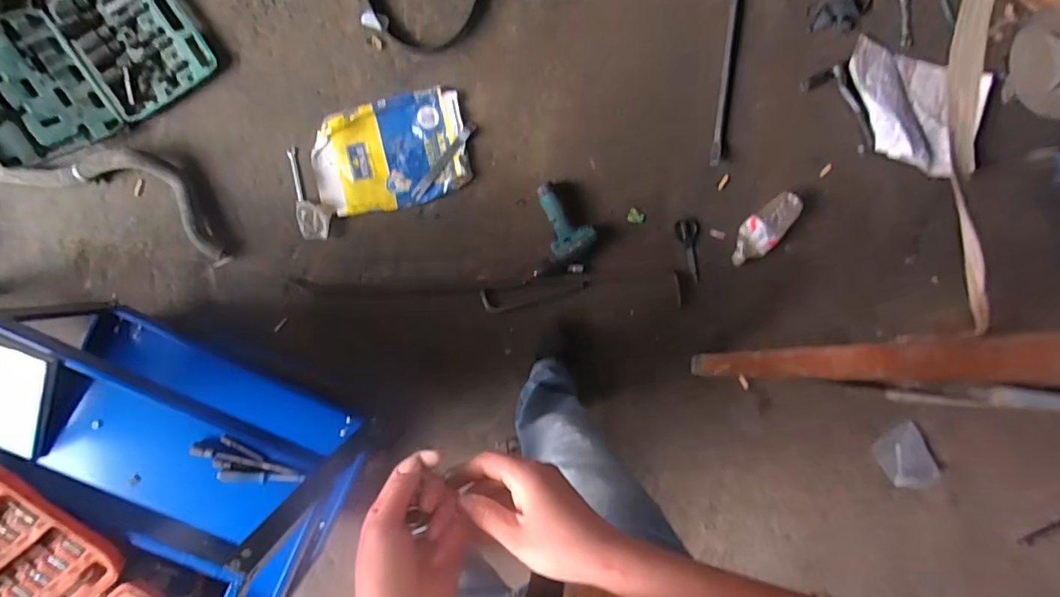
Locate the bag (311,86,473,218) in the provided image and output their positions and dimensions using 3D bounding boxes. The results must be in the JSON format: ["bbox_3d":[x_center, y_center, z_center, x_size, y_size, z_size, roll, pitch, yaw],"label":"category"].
[{"bbox_3d":[-0.326,-0.339,1.236,0.358,0.026,0.244,-17,95,-5],"label":"bag"}]

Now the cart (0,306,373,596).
[{"bbox_3d":[-0.709,0.326,0.896,0.694,0.753,0.400,26,90,-7],"label":"cart"}]

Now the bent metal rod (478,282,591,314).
[{"bbox_3d":[0.014,-0.006,1.284,0.264,0.014,0.058,-7,94,-5],"label":"bent metal rod"}]

